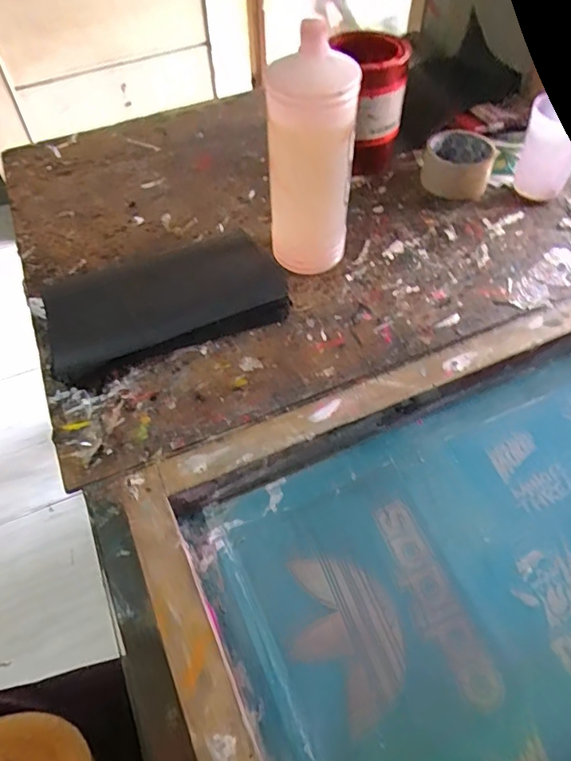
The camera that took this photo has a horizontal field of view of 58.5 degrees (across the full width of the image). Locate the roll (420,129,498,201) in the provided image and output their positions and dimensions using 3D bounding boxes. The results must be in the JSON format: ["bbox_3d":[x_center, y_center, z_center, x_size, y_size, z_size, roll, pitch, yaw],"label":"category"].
[{"bbox_3d":[0.227,-0.285,0.672,0.089,0.047,0.090,13,54,11],"label":"roll"}]

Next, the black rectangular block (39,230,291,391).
[{"bbox_3d":[-0.133,-0.091,0.551,0.248,0.025,0.158,-21,55,-14],"label":"black rectangular block"}]

